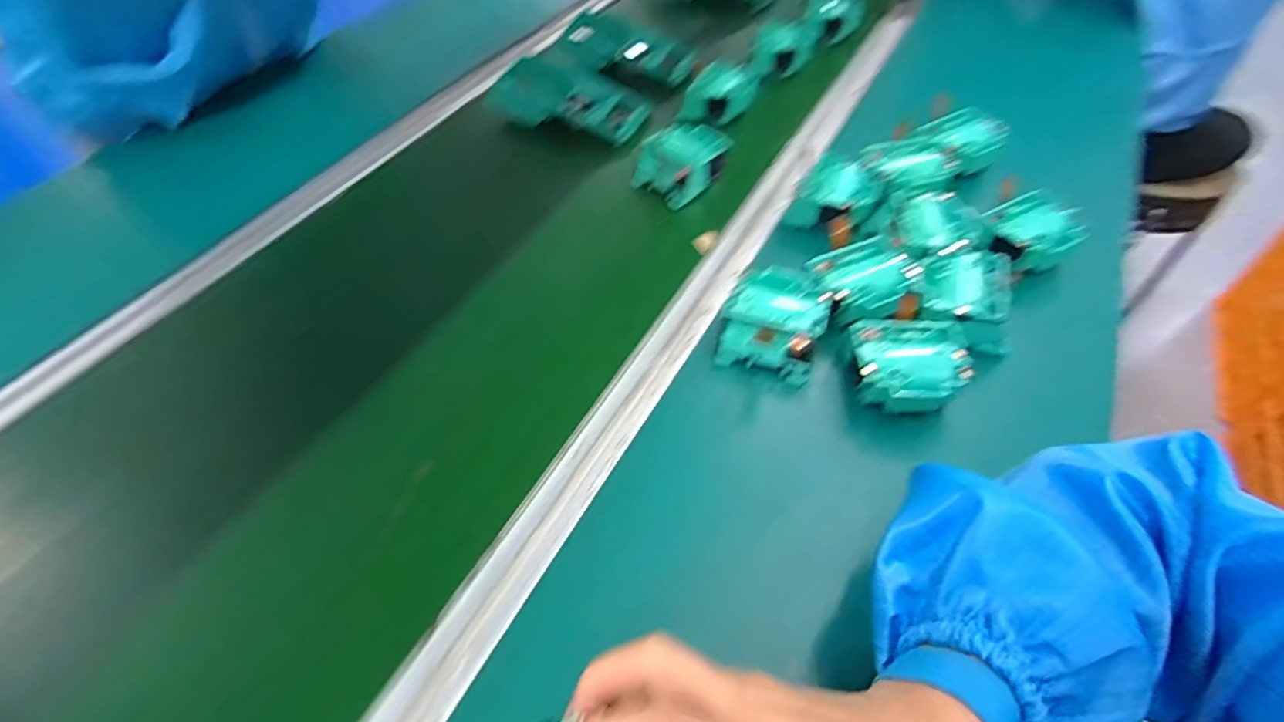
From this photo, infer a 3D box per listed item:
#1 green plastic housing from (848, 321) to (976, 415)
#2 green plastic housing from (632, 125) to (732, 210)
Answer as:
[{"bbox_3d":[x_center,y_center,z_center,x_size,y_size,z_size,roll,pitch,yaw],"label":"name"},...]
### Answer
[{"bbox_3d":[0.196,0.003,0.435,0.079,0.033,0.068,1,51,3],"label":"green plastic housing"},{"bbox_3d":[0.043,-0.212,0.624,0.083,0.041,0.081,36,61,26],"label":"green plastic housing"}]

